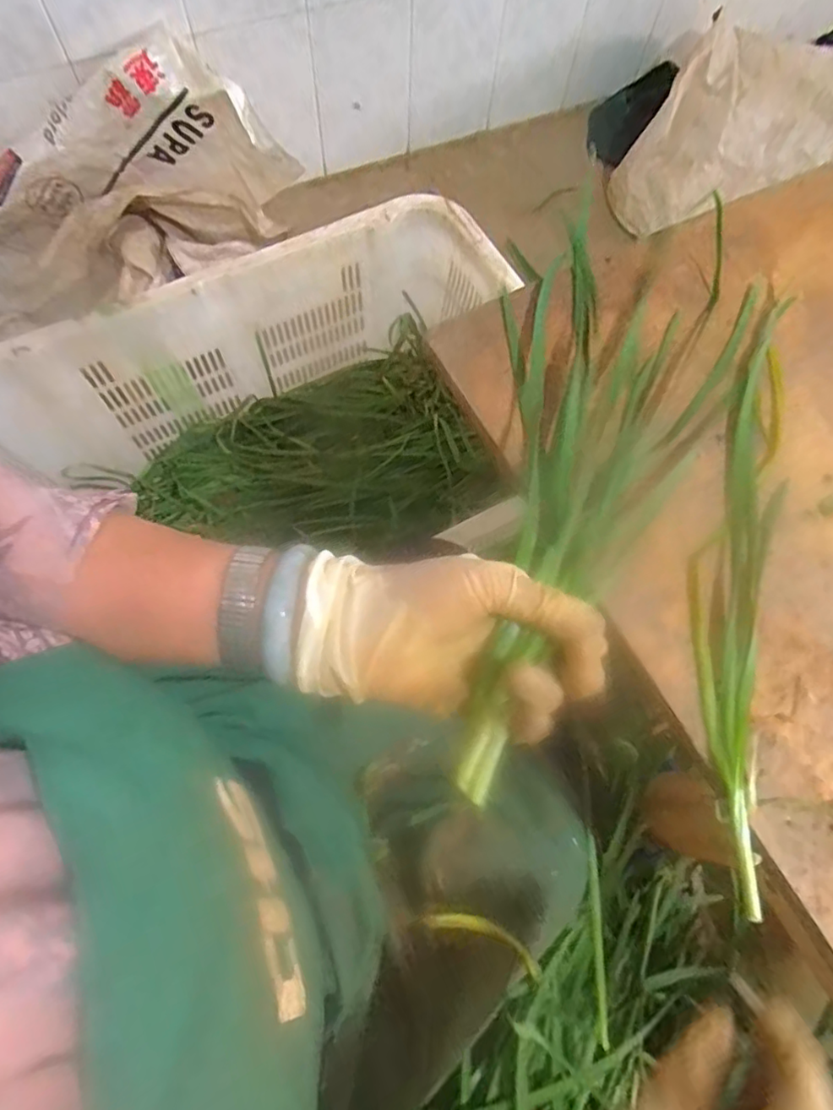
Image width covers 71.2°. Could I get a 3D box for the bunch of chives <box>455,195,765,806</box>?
[{"bbox_3d":[0.107,-0.060,0.340,0.138,0.045,0.398,21,66,6],"label":"bunch of chives"}]

